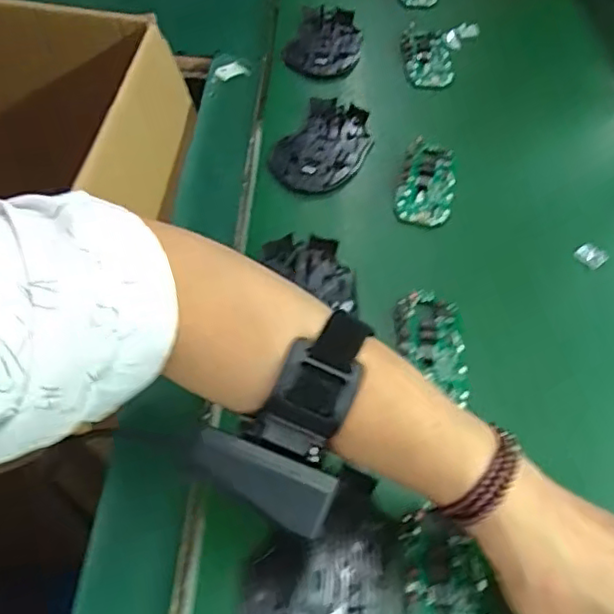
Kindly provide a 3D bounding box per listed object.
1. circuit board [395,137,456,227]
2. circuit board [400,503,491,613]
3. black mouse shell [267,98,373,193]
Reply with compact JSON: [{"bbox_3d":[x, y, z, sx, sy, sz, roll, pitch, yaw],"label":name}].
[{"bbox_3d":[0.101,-0.104,0.527,0.044,0.010,0.086,15,60,4],"label":"circuit board"},{"bbox_3d":[0.074,0.155,0.334,0.045,0.005,0.084,3,55,-1],"label":"circuit board"},{"bbox_3d":[0.015,-0.140,0.550,0.071,0.012,0.106,28,58,16],"label":"black mouse shell"}]

